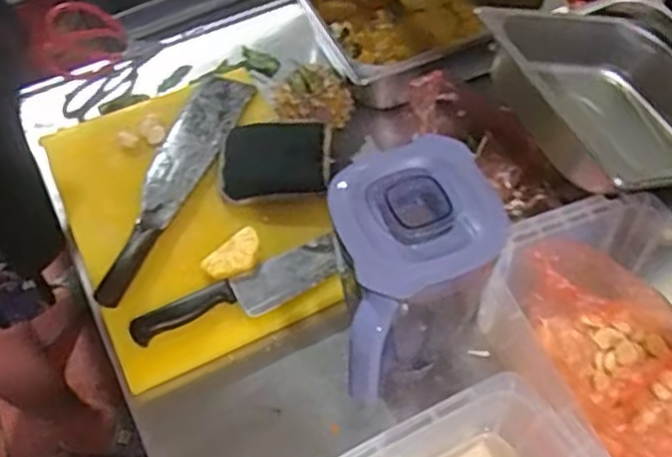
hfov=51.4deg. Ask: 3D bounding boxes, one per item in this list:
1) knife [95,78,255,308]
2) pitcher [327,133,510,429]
[{"bbox_3d":[-0.207,-0.069,0.881,0.072,0.030,0.369,14,56,12],"label":"knife"},{"bbox_3d":[0.083,0.064,0.679,0.140,0.273,0.195,-10,61,3],"label":"pitcher"}]

